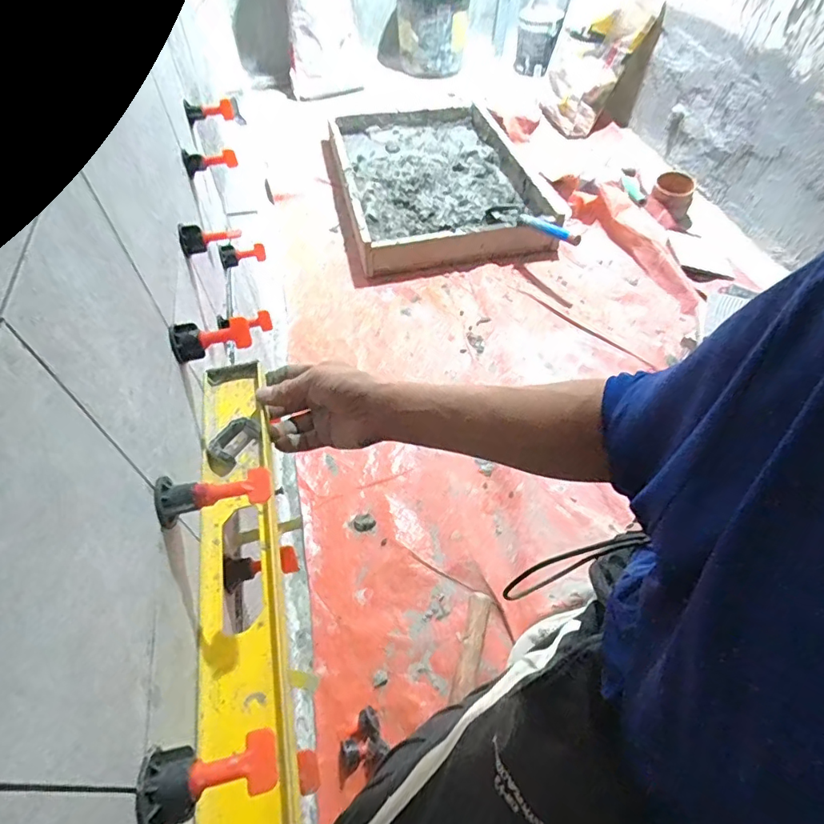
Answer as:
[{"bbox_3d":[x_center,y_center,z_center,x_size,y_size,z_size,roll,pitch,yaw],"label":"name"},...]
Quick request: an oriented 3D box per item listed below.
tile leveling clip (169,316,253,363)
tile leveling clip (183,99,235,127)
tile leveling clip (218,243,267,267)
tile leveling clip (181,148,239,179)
[{"bbox_3d":[-0.166,-0.064,0.417,0.061,0.026,0.027,-21,55,-15],"label":"tile leveling clip"},{"bbox_3d":[-0.274,-0.406,0.682,0.061,0.026,0.029,-19,55,-11],"label":"tile leveling clip"},{"bbox_3d":[-0.241,-0.223,0.714,0.067,0.026,0.020,-22,54,-31],"label":"tile leveling clip"},{"bbox_3d":[-0.243,-0.303,0.605,0.059,0.025,0.025,-21,55,-14],"label":"tile leveling clip"}]

